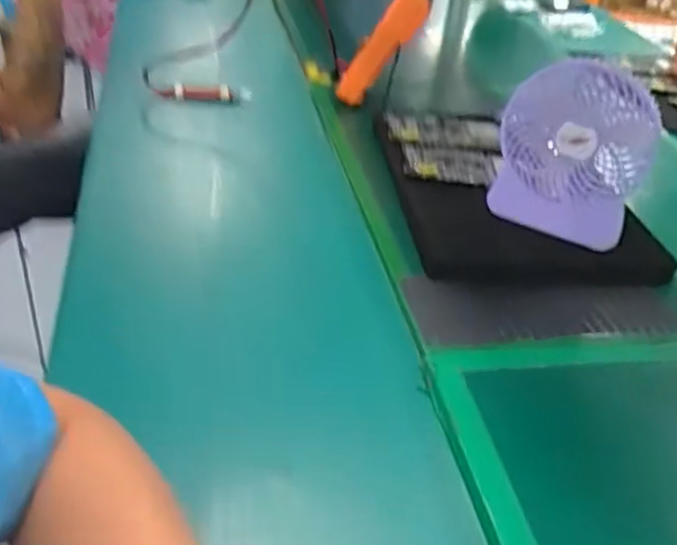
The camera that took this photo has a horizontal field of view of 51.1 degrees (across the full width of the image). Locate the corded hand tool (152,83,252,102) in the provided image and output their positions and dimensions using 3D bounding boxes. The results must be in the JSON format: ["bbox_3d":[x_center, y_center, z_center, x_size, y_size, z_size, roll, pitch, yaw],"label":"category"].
[{"bbox_3d":[-0.201,-0.267,1.055,0.140,0.026,0.020,0,35,-9],"label":"corded hand tool"}]

